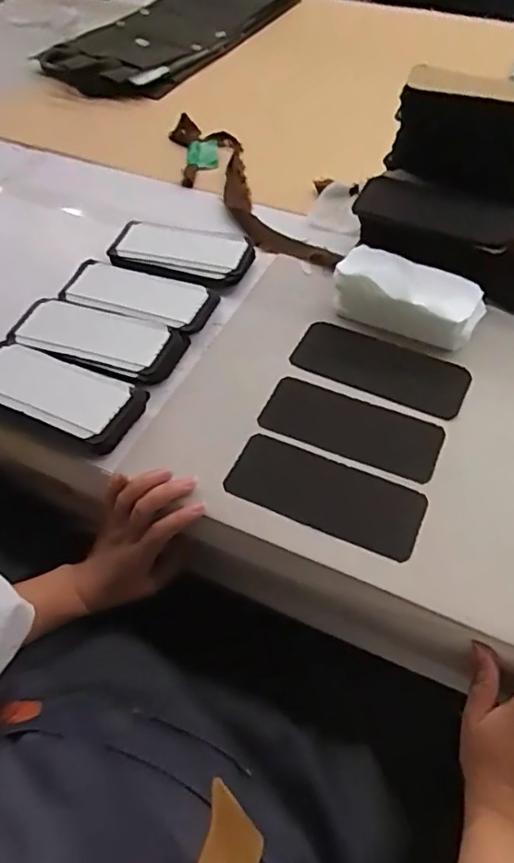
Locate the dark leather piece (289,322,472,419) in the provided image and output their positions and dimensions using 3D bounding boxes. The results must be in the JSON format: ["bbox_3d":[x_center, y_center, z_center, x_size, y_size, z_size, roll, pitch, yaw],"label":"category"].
[{"bbox_3d":[0.127,-0.068,0.584,0.174,0.005,0.073,21,59,18],"label":"dark leather piece"}]

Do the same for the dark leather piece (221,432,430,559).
[{"bbox_3d":[0.059,0.053,0.492,0.165,0.006,0.071,21,53,16],"label":"dark leather piece"}]

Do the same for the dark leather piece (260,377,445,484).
[{"bbox_3d":[0.089,-0.005,0.540,0.166,0.004,0.071,20,54,16],"label":"dark leather piece"}]

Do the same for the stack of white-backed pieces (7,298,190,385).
[{"bbox_3d":[-0.162,-0.094,0.589,0.163,0.033,0.079,16,55,13],"label":"stack of white-backed pieces"}]

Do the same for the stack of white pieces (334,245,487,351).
[{"bbox_3d":[0.160,-0.143,0.613,0.157,0.055,0.079,21,55,15],"label":"stack of white pieces"}]

